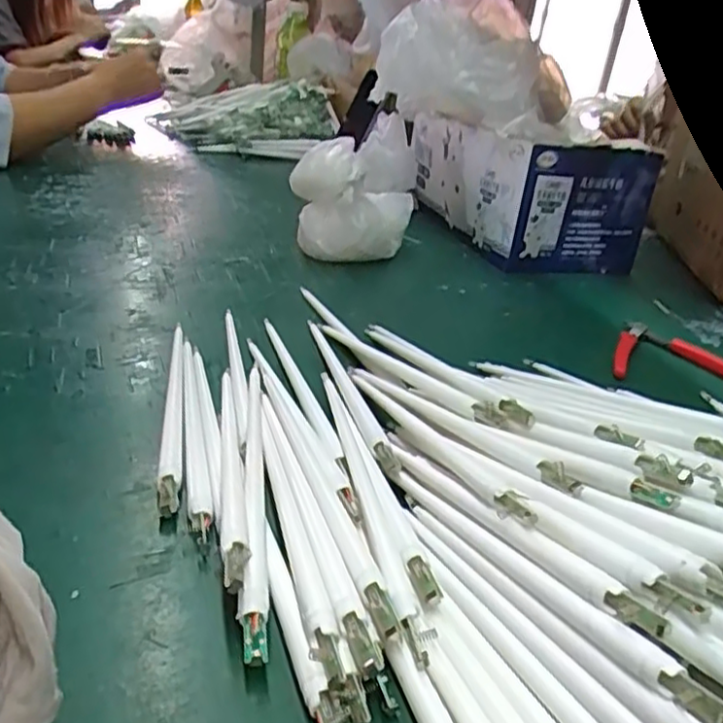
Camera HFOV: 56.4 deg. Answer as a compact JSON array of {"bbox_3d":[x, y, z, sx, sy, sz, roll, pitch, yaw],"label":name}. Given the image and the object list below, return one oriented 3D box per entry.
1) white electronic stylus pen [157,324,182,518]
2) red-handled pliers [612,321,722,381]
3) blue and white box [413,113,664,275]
[{"bbox_3d":[-0.111,0.023,0.397,0.010,0.009,0.202,0,27,-15],"label":"white electronic stylus pen"},{"bbox_3d":[0.248,-0.007,0.553,0.112,0.014,0.097,6,26,-3],"label":"red-handled pliers"},{"bbox_3d":[0.185,-0.213,0.811,0.185,0.132,0.272,-2,28,-18],"label":"blue and white box"}]

